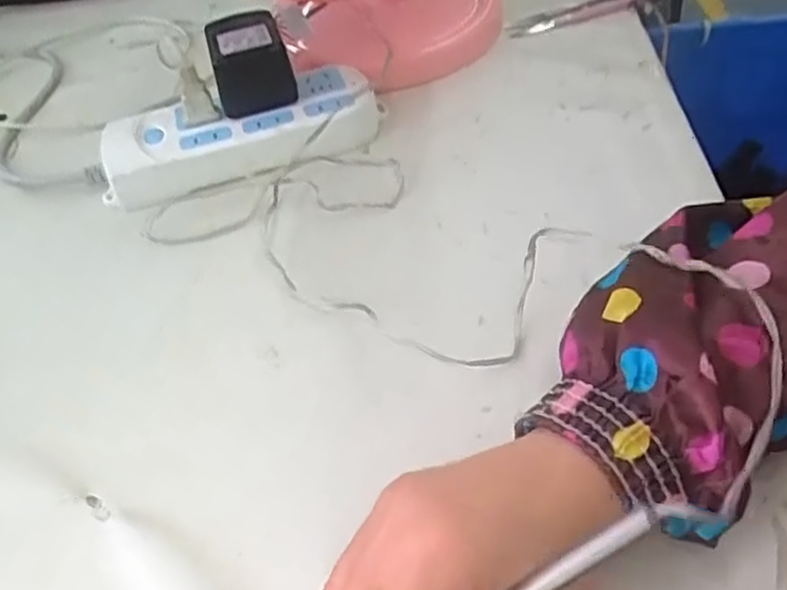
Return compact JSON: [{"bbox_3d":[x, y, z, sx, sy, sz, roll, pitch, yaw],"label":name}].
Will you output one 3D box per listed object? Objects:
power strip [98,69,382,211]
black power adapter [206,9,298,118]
[{"bbox_3d":[-0.102,-0.112,0.497,0.185,0.029,0.070,-16,46,-9],"label":"power strip"},{"bbox_3d":[-0.099,-0.159,0.501,0.050,0.046,0.069,-15,46,-8],"label":"black power adapter"}]

